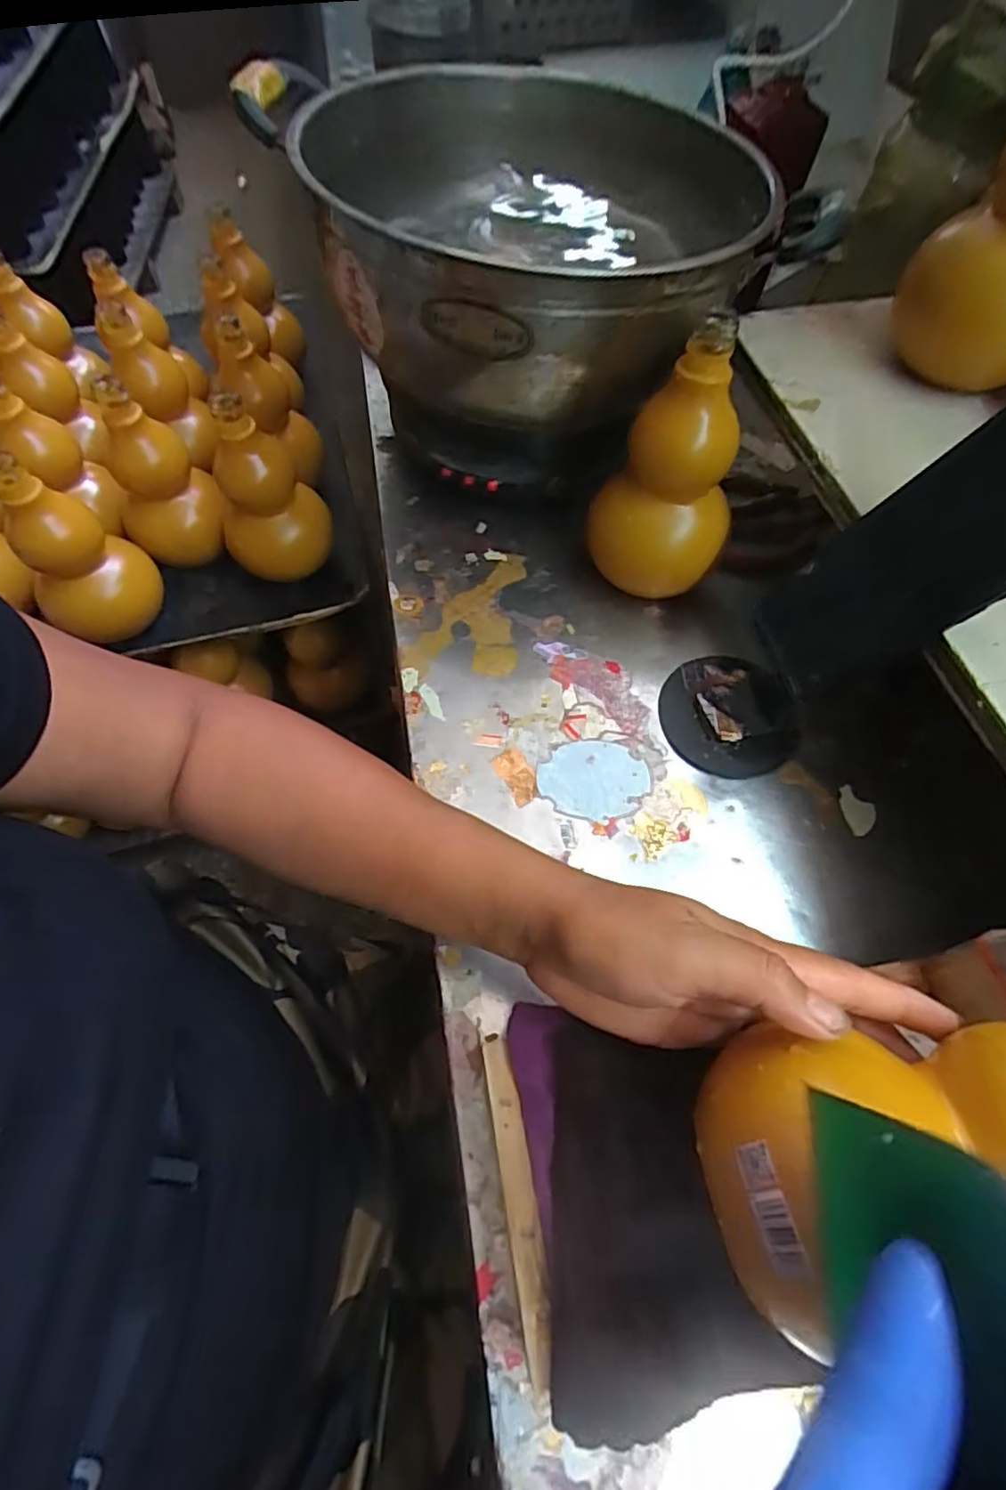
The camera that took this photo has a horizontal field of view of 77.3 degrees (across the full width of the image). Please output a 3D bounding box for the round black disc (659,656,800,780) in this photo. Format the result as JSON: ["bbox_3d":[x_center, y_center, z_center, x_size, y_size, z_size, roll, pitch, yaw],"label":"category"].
[{"bbox_3d":[0.152,-0.022,0.423,0.087,0.012,0.089,0,61,0],"label":"round black disc"}]

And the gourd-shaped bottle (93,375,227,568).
[{"bbox_3d":[-0.320,-0.243,0.583,0.095,0.158,0.083,-25,63,-11],"label":"gourd-shaped bottle"}]

